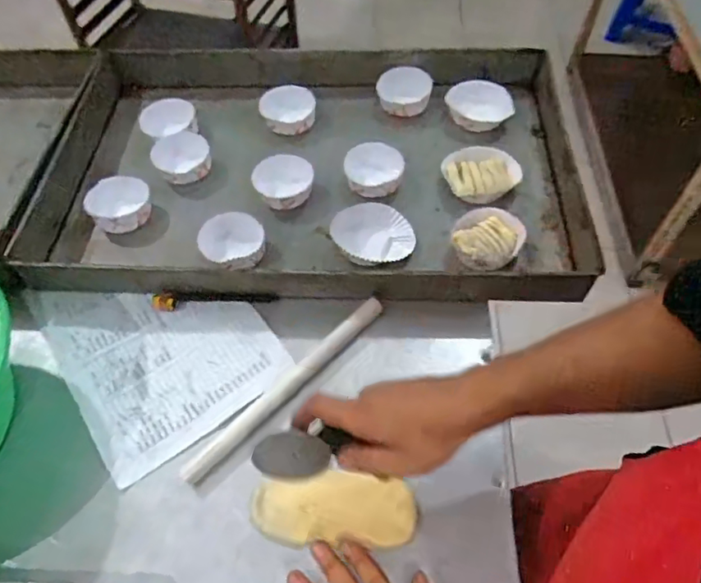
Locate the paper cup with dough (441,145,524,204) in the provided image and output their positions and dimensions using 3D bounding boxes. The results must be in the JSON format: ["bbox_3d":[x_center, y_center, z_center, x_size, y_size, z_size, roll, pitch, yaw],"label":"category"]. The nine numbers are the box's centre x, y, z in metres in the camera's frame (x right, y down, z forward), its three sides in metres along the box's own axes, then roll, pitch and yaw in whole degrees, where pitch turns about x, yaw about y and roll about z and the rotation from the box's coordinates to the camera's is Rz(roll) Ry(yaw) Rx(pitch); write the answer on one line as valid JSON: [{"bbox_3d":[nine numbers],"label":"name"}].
[{"bbox_3d":[0.173,-0.156,0.734,0.091,0.029,0.085,0,57,0],"label":"paper cup with dough"}]

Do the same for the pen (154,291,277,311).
[{"bbox_3d":[-0.159,0.009,0.645,0.146,0.017,0.021,-2,57,-1],"label":"pen"}]

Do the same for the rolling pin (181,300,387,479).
[{"bbox_3d":[-0.065,0.097,0.583,0.267,0.024,0.021,-39,65,-23],"label":"rolling pin"}]

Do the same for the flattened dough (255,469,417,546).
[{"bbox_3d":[-0.016,0.197,0.505,0.147,0.014,0.060,1,57,3],"label":"flattened dough"}]

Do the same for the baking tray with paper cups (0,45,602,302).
[{"bbox_3d":[-0.046,-0.184,0.742,0.679,0.055,0.436,2,57,2],"label":"baking tray with paper cups"}]

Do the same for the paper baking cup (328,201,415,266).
[{"bbox_3d":[0.027,-0.071,0.679,0.095,0.028,0.083,-20,59,-12],"label":"paper baking cup"}]

